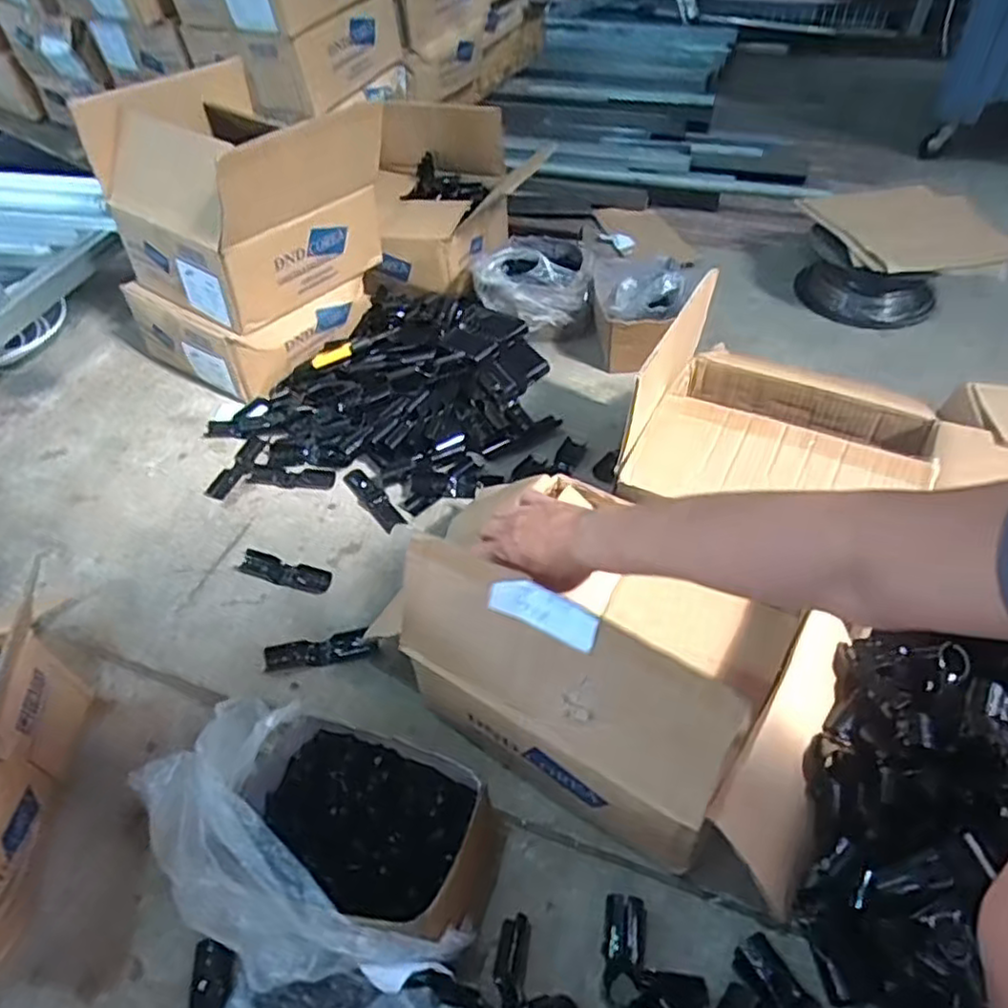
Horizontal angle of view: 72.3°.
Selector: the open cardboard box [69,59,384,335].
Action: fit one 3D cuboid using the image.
[{"bbox_3d":[-0.398,-0.476,1.092,0.325,0.281,0.354,34,57,30],"label":"open cardboard box"}]

